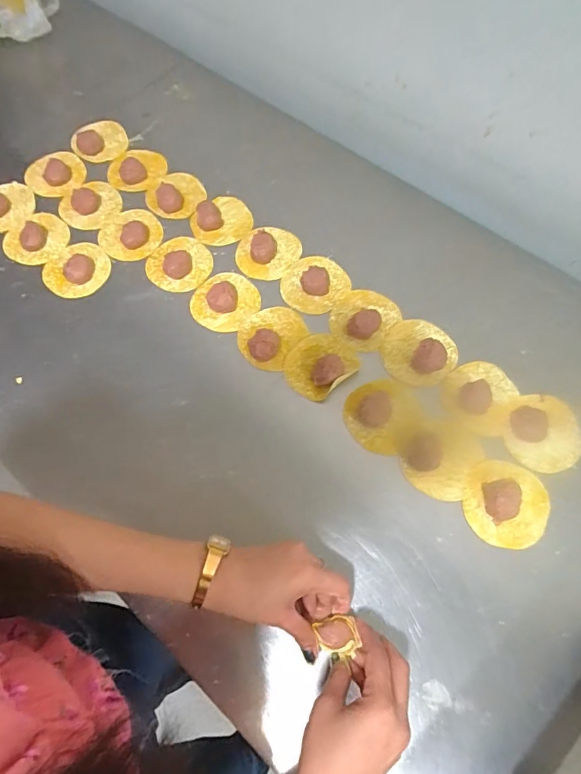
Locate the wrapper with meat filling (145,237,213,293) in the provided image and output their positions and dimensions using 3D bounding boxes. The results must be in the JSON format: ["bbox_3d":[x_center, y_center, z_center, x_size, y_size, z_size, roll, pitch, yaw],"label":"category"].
[{"bbox_3d":[-0.143,-0.163,0.567,0.081,0.021,0.079,-1,69,2],"label":"wrapper with meat filling"}]

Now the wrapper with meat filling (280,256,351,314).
[{"bbox_3d":[0.031,-0.130,0.550,0.083,0.013,0.078,-1,69,2],"label":"wrapper with meat filling"}]

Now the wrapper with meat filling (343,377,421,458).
[{"bbox_3d":[0.099,0.028,0.479,0.075,0.016,0.079,-1,69,2],"label":"wrapper with meat filling"}]

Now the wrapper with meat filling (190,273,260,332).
[{"bbox_3d":[-0.078,-0.109,0.543,0.077,0.020,0.080,-1,69,2],"label":"wrapper with meat filling"}]

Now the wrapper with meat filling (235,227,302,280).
[{"bbox_3d":[-0.028,-0.178,0.573,0.072,0.024,0.083,30,73,13],"label":"wrapper with meat filling"}]

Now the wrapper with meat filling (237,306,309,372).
[{"bbox_3d":[-0.023,-0.064,0.519,0.066,0.025,0.084,32,73,13],"label":"wrapper with meat filling"}]

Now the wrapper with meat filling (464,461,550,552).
[{"bbox_3d":[0.215,0.113,0.437,0.078,0.017,0.082,-1,69,2],"label":"wrapper with meat filling"}]

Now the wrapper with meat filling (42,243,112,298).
[{"bbox_3d":[-0.273,-0.150,0.569,0.082,0.012,0.078,-1,69,2],"label":"wrapper with meat filling"}]

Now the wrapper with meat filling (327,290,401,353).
[{"bbox_3d":[0.089,-0.087,0.528,0.070,0.024,0.079,35,74,14],"label":"wrapper with meat filling"}]

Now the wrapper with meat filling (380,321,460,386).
[{"bbox_3d":[0.147,-0.041,0.507,0.080,0.018,0.081,-1,69,2],"label":"wrapper with meat filling"}]

